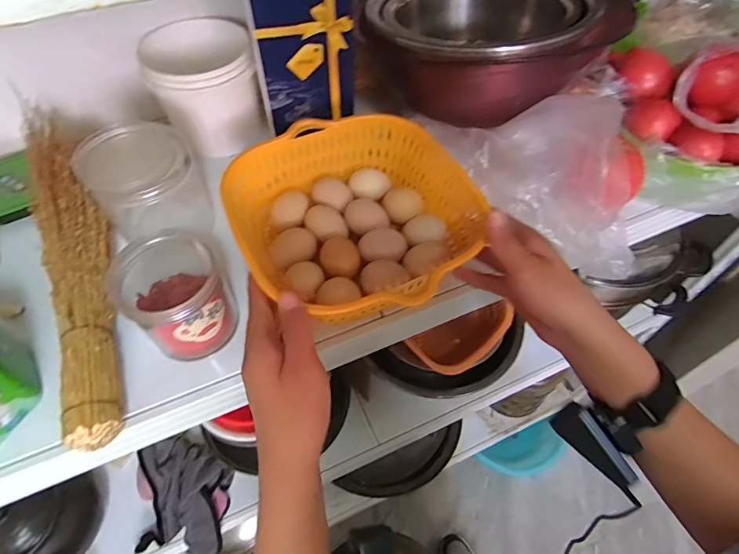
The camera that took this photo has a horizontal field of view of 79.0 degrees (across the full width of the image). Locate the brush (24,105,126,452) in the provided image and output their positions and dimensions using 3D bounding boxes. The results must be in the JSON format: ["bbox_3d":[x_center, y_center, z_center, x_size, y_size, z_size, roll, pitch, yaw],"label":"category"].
[{"bbox_3d":[-0.288,-0.033,0.436,0.055,0.043,0.399,-21,57,-13],"label":"brush"}]

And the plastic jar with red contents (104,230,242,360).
[{"bbox_3d":[-0.168,0.013,0.394,0.080,0.094,0.085,0,55,0],"label":"plastic jar with red contents"}]

